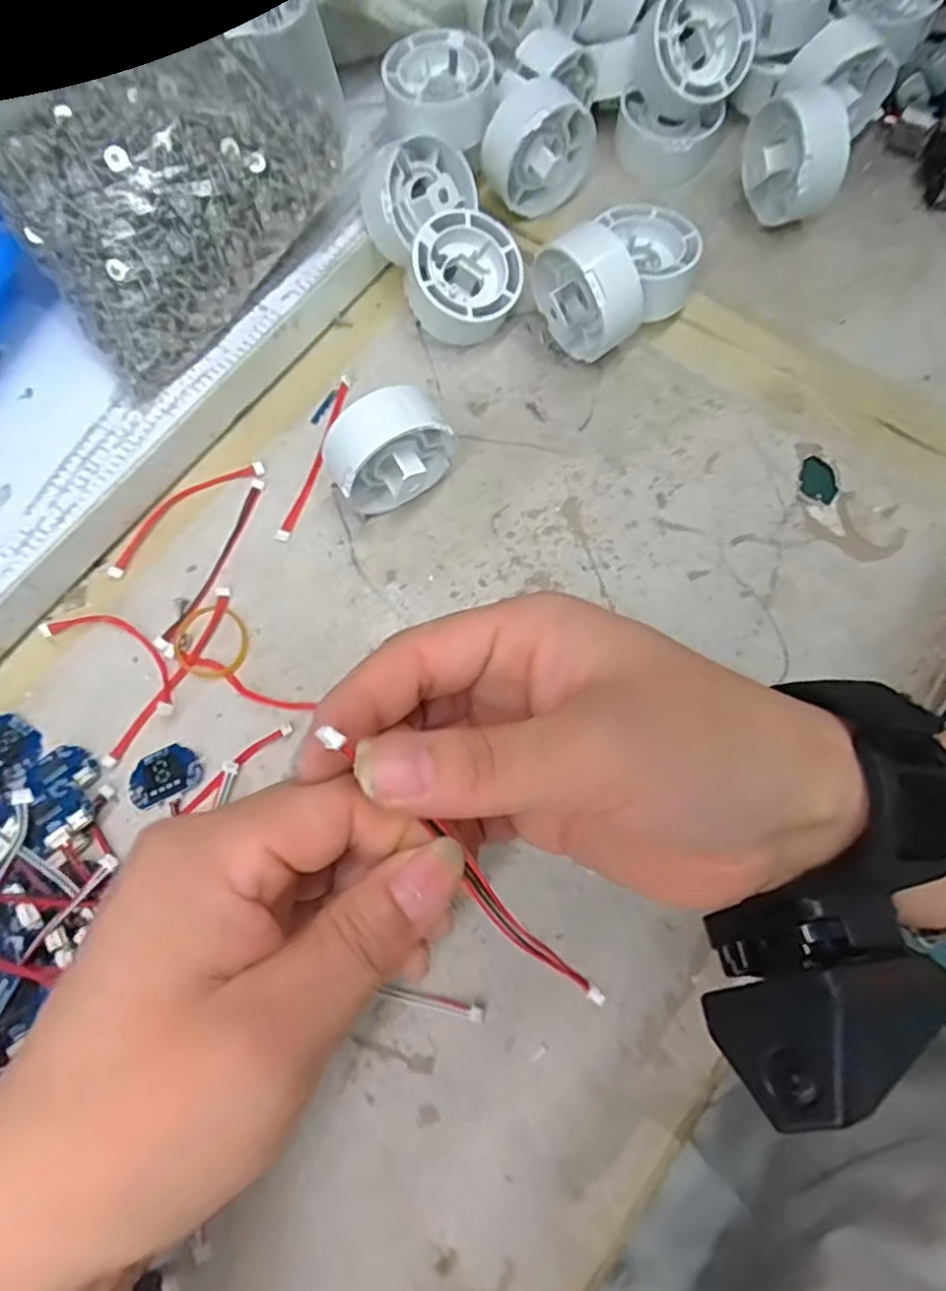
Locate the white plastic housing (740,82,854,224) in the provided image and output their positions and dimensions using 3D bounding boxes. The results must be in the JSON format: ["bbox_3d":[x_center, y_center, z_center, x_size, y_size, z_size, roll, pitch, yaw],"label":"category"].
[{"bbox_3d":[0.157,-0.241,0.342,0.032,0.054,0.058,-5,71,0],"label":"white plastic housing"}]

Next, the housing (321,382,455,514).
[{"bbox_3d":[-0.035,-0.082,0.305,0.054,0.051,0.031,-30,73,-7],"label":"housing"}]

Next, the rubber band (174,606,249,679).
[{"bbox_3d":[-0.114,-0.001,0.305,0.030,0.006,0.032,-1,72,2],"label":"rubber band"}]

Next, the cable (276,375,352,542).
[{"bbox_3d":[-0.074,-0.090,0.332,0.007,0.004,0.091,16,73,7],"label":"cable"}]

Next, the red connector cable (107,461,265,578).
[{"bbox_3d":[-0.136,-0.064,0.325,0.084,0.004,0.020,-40,75,-11],"label":"red connector cable"}]

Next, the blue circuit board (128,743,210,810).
[{"bbox_3d":[-0.125,0.053,0.285,0.032,0.004,0.022,-26,73,-6],"label":"blue circuit board"}]

